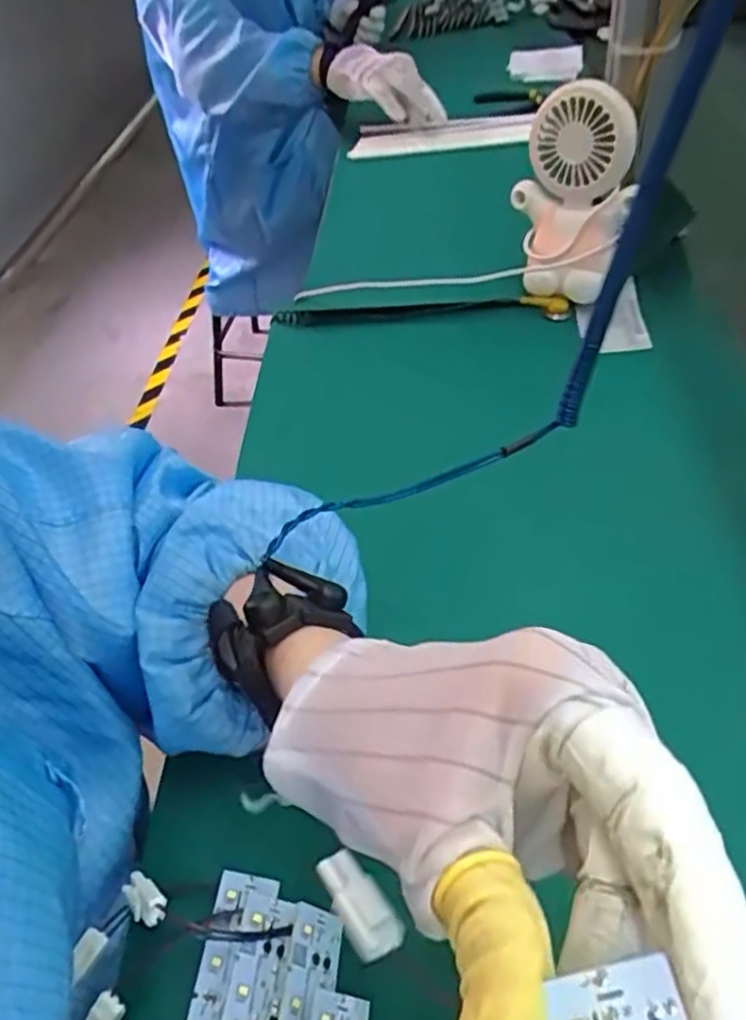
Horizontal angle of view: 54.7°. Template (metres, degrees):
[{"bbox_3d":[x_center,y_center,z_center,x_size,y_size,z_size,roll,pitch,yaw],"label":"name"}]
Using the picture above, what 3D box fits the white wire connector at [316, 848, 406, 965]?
[{"bbox_3d":[-0.004,0.097,0.178,0.012,0.005,0.027,-30,49,-22],"label":"white wire connector"}]

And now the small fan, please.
[{"bbox_3d":[0.154,-0.242,0.550,0.093,0.140,0.111,2,45,10],"label":"small fan"}]

